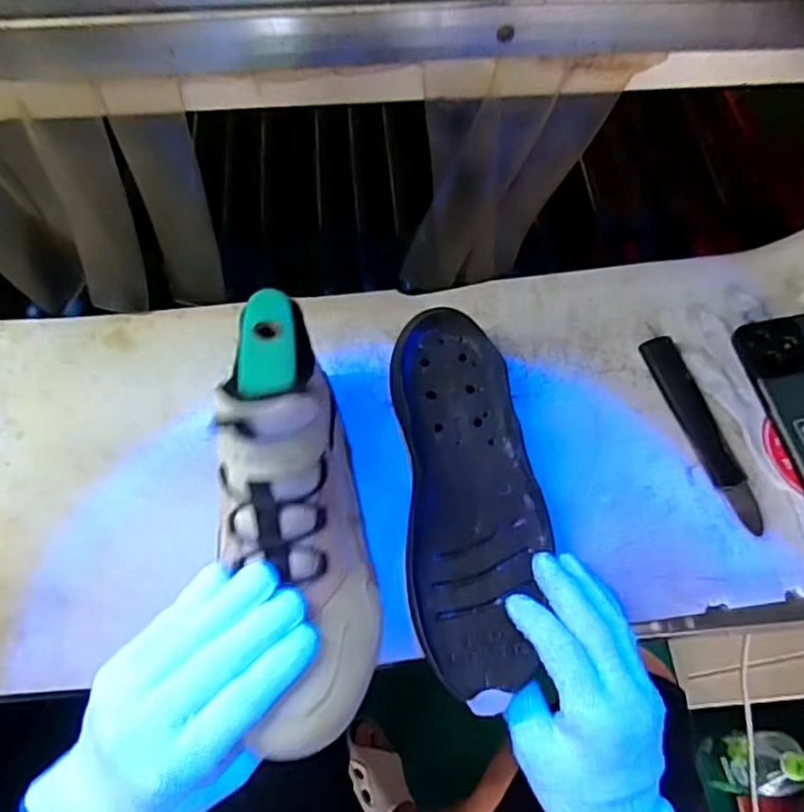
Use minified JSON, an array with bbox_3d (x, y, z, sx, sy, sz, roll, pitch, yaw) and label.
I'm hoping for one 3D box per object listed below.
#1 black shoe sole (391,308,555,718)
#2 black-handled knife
[{"bbox_3d":[0.050,0.057,0.467,0.097,0.018,0.282,-3,67,-2],"label":"black shoe sole"},{"bbox_3d":[0.231,0.018,0.501,0.026,0.010,0.164,-14,63,-7],"label":"black-handled knife"}]

